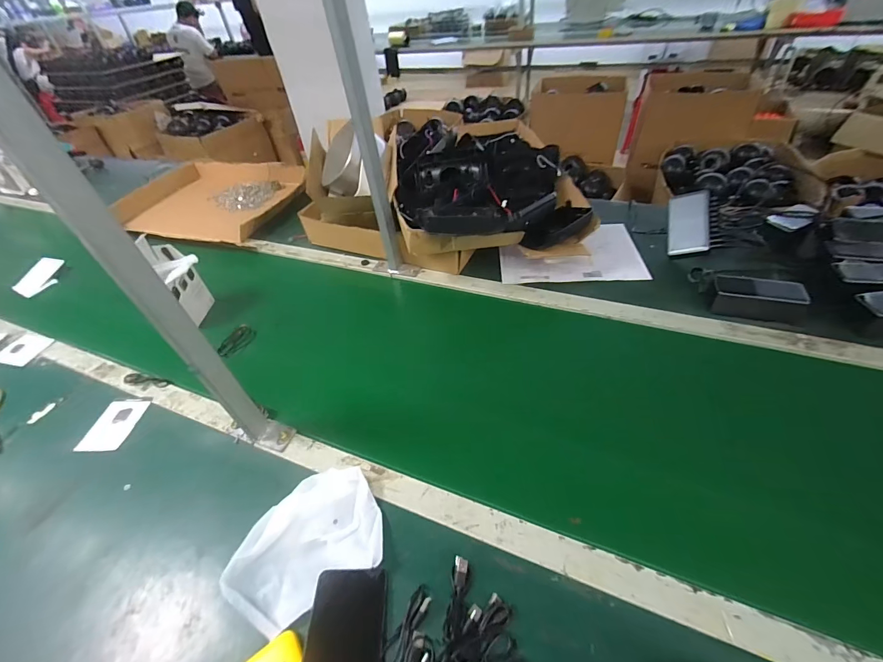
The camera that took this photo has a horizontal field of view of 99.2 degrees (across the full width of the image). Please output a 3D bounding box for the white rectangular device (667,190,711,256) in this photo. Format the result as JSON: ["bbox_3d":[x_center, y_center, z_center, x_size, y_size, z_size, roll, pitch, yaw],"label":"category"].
[{"bbox_3d":[0.508,-0.222,0.772,0.012,0.134,0.074,13,-10,-39],"label":"white rectangular device"}]

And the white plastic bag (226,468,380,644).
[{"bbox_3d":[-0.154,0.243,0.437,0.165,0.041,0.122,-26,47,-19],"label":"white plastic bag"}]

